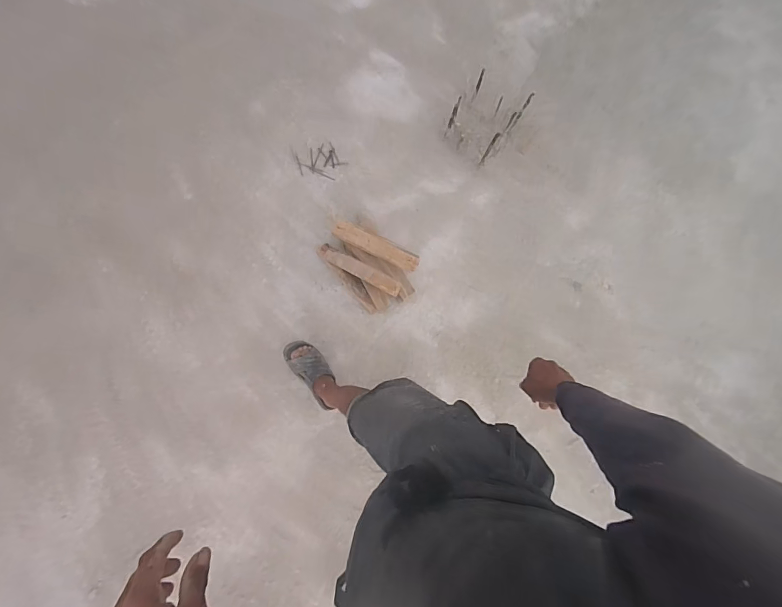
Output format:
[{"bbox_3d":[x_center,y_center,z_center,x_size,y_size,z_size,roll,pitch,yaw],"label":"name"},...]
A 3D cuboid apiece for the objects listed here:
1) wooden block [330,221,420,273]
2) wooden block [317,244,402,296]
[{"bbox_3d":[-0.058,-0.205,1.404,0.325,0.047,0.061,26,82,3],"label":"wooden block"},{"bbox_3d":[-0.115,-0.122,1.449,0.346,0.035,0.053,28,82,20],"label":"wooden block"}]

